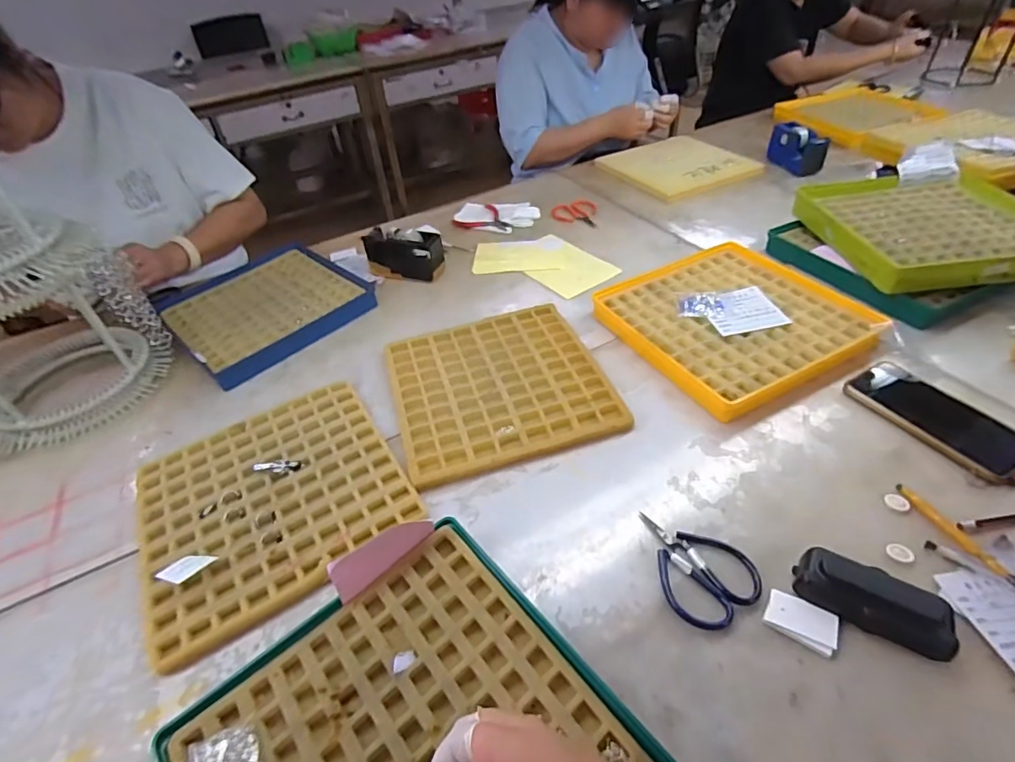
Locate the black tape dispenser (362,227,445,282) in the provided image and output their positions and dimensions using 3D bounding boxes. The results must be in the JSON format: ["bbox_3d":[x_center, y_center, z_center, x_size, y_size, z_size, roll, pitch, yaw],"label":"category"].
[{"bbox_3d":[-0.180,-0.222,0.888,0.148,0.072,0.059,11,45,19],"label":"black tape dispenser"}]

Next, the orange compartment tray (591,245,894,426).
[{"bbox_3d":[0.302,-0.089,0.700,0.288,0.028,0.291,-25,45,-18],"label":"orange compartment tray"}]

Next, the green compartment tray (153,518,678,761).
[{"bbox_3d":[-0.066,0.260,0.354,0.279,0.027,0.269,-34,48,-26],"label":"green compartment tray"}]

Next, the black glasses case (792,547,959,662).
[{"bbox_3d":[0.299,0.177,0.414,0.109,0.031,0.049,16,47,24],"label":"black glasses case"}]

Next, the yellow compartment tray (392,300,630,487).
[{"bbox_3d":[-0.013,0.001,0.655,0.256,0.014,0.264,-16,43,-8],"label":"yellow compartment tray"}]

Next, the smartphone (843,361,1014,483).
[{"bbox_3d":[0.467,0.038,0.552,0.079,0.014,0.164,-24,45,-17],"label":"smartphone"}]

